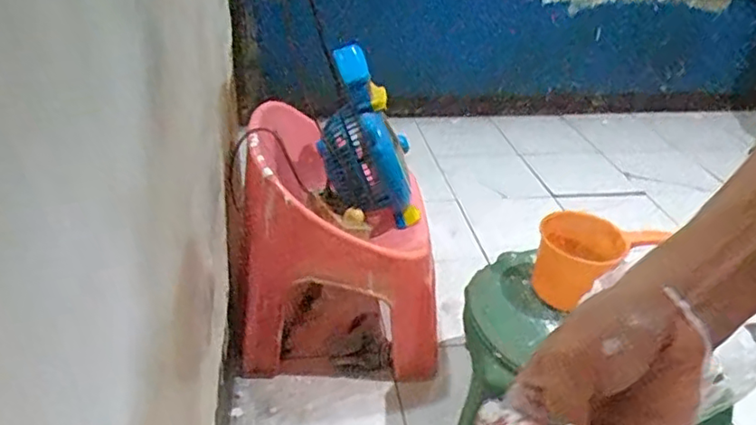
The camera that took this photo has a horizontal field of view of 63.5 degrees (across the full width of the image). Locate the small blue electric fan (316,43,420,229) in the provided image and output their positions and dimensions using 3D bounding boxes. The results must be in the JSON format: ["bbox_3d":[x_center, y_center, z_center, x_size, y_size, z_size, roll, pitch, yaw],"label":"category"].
[{"bbox_3d":[-0.021,-0.126,1.134,0.095,0.355,0.138,-3,26,30],"label":"small blue electric fan"}]

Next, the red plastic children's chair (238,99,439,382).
[{"bbox_3d":[-0.054,0.047,1.204,0.371,0.436,0.350,5,30,4],"label":"red plastic children's chair"}]

